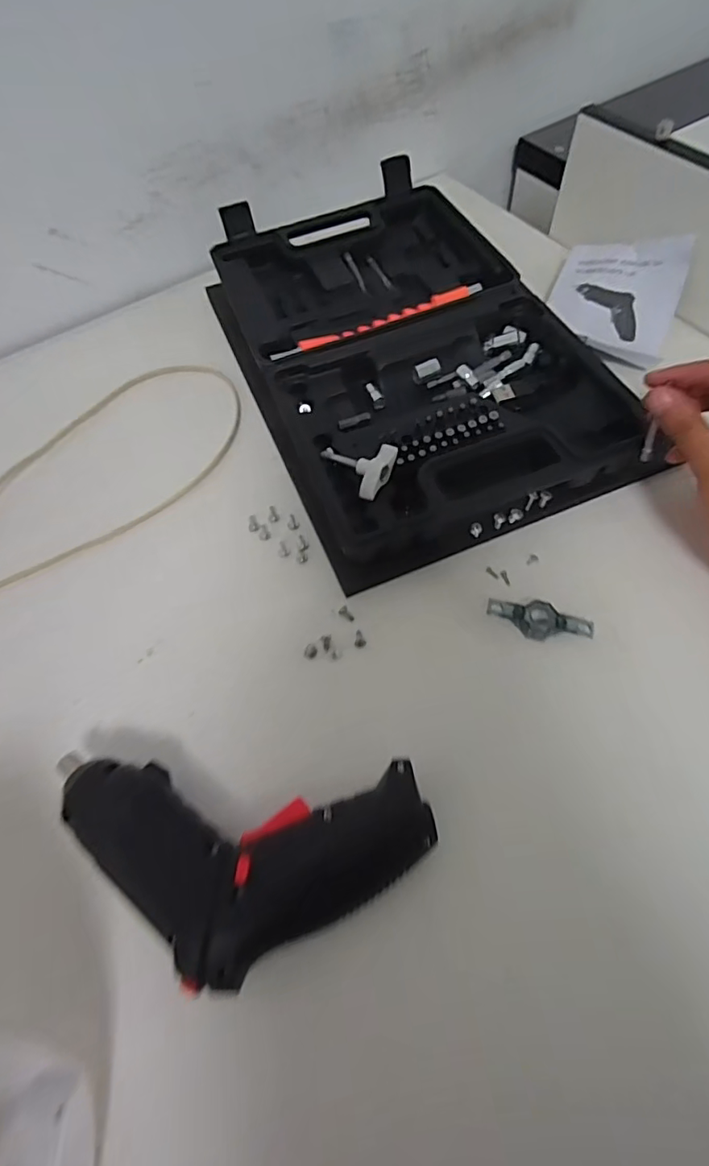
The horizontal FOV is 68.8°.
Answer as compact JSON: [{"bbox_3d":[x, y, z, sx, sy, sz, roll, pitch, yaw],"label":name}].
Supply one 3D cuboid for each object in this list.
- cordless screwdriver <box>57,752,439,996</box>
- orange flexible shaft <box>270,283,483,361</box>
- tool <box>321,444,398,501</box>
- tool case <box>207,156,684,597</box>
[{"bbox_3d":[-0.053,0.130,0.240,0.177,0.039,0.090,-2,62,3],"label":"cordless screwdriver"},{"bbox_3d":[0.017,-0.199,0.392,0.168,0.005,0.013,-21,63,-8],"label":"orange flexible shaft"},{"bbox_3d":[-0.001,-0.072,0.321,0.048,0.013,0.034,19,65,13],"label":"tool"},{"bbox_3d":[0.035,-0.182,0.392,0.235,0.040,0.354,-22,63,-8],"label":"tool case"}]

